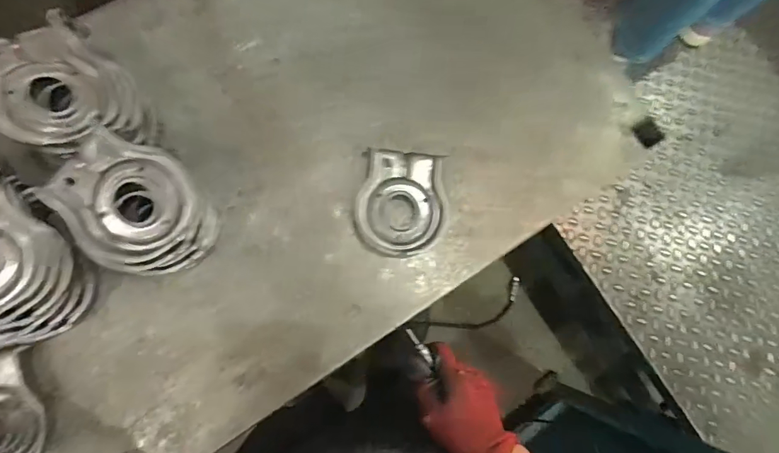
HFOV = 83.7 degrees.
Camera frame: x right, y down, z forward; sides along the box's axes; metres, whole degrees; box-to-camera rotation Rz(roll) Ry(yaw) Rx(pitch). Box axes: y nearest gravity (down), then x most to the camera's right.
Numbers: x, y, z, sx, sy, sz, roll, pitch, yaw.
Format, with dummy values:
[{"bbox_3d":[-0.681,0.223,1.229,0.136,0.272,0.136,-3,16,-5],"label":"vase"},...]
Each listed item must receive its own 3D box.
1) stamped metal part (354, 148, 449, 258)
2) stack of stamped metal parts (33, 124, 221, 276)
[{"bbox_3d":[0.015,-0.028,0.508,0.102,0.023,0.122,12,80,-5],"label":"stamped metal part"},{"bbox_3d":[-0.245,-0.018,0.438,0.133,0.096,0.113,38,78,0],"label":"stack of stamped metal parts"}]

